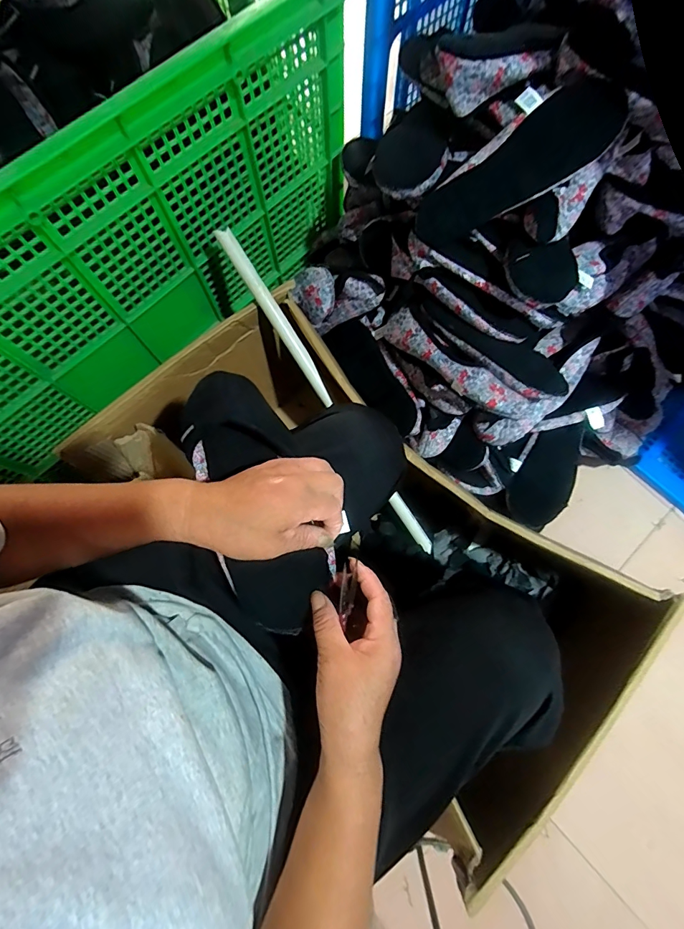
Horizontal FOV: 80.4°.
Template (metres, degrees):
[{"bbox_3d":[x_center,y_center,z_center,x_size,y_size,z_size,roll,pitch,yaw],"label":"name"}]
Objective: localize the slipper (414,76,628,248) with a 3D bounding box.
[{"bbox_3d":[0.224,-0.384,0.542,0.257,0.060,0.090,-26,91,19],"label":"slipper"}]

